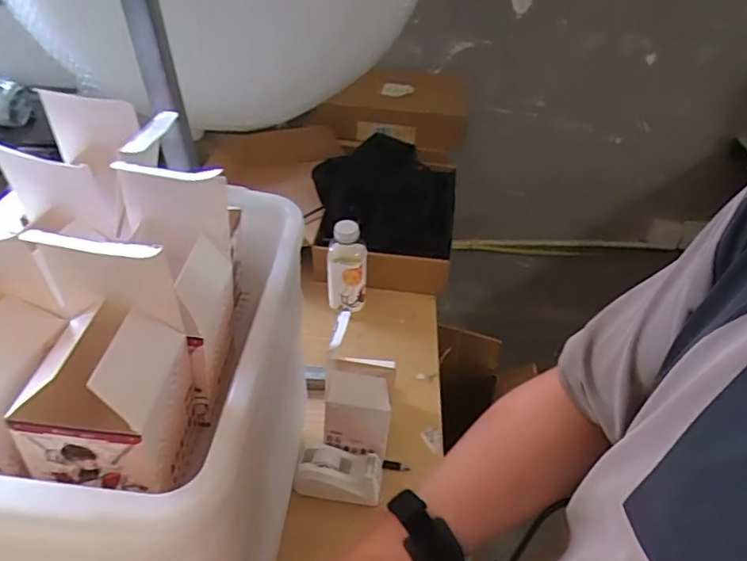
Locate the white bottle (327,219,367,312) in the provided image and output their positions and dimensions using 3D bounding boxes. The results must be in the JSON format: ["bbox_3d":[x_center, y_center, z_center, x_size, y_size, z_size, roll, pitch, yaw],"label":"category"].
[{"bbox_3d":[-0.045,-0.017,0.945,0.066,0.175,0.054,5,41,2],"label":"white bottle"}]

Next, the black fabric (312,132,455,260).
[{"bbox_3d":[0.025,-0.171,1.084,0.278,0.114,0.336,2,41,0],"label":"black fabric"}]

